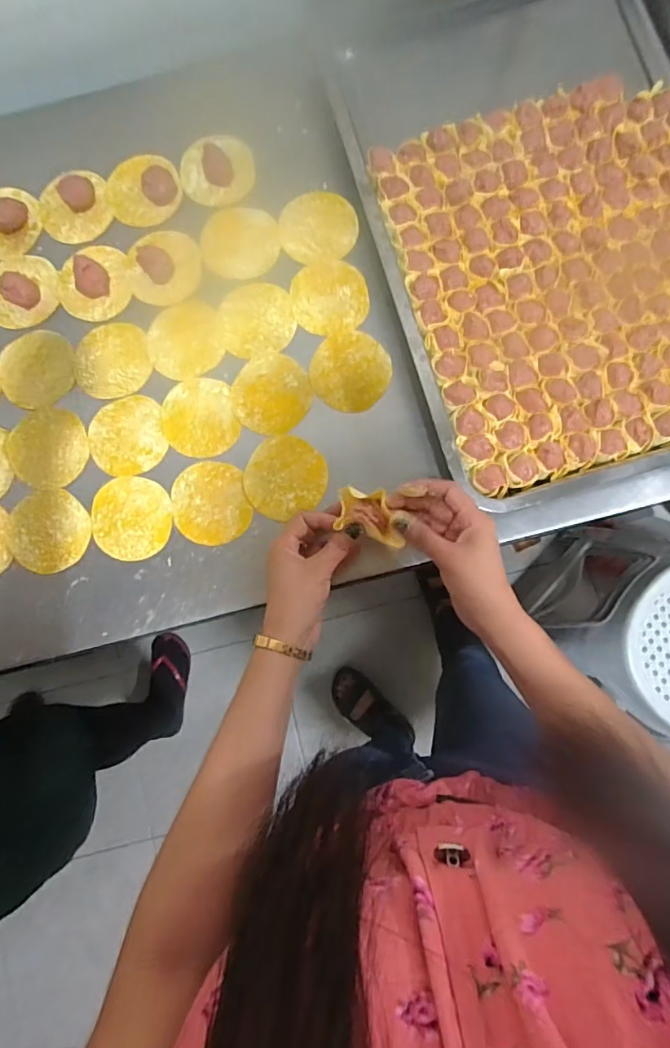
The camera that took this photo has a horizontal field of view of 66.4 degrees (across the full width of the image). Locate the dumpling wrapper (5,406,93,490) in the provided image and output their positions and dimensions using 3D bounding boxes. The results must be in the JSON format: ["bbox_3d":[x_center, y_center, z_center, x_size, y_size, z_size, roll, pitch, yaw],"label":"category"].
[{"bbox_3d":[-0.296,-0.078,0.526,0.078,0.004,0.087,-32,82,-2],"label":"dumpling wrapper"}]

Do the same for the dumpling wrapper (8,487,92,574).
[{"bbox_3d":[-0.289,0.004,0.517,0.085,0.005,0.078,0,80,-1],"label":"dumpling wrapper"}]

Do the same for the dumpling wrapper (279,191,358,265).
[{"bbox_3d":[-0.017,-0.319,0.550,0.081,0.004,0.081,-5,82,2],"label":"dumpling wrapper"}]

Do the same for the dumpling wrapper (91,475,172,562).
[{"bbox_3d":[-0.204,-0.006,0.512,0.079,0.004,0.080,0,83,0],"label":"dumpling wrapper"}]

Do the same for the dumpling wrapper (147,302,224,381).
[{"bbox_3d":[-0.157,-0.193,0.538,0.076,0.004,0.080,0,88,4],"label":"dumpling wrapper"}]

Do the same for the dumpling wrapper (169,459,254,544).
[{"bbox_3d":[-0.125,-0.021,0.512,0.074,0.004,0.084,-19,82,0],"label":"dumpling wrapper"}]

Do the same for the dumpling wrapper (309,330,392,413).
[{"bbox_3d":[0.015,-0.157,0.525,0.080,0.004,0.082,0,82,2],"label":"dumpling wrapper"}]

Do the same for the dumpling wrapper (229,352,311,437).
[{"bbox_3d":[-0.065,-0.134,0.525,0.081,0.004,0.079,0,82,1],"label":"dumpling wrapper"}]

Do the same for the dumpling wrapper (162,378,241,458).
[{"bbox_3d":[-0.138,-0.109,0.522,0.073,0.004,0.084,-19,82,0],"label":"dumpling wrapper"}]

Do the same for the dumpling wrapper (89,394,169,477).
[{"bbox_3d":[-0.212,-0.091,0.522,0.075,0.004,0.081,-14,82,0],"label":"dumpling wrapper"}]

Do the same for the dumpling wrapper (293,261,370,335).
[{"bbox_3d":[-0.006,-0.237,0.534,0.077,0.004,0.080,0,82,2],"label":"dumpling wrapper"}]

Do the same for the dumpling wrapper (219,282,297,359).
[{"bbox_3d":[-0.080,-0.213,0.532,0.076,0.006,0.076,0,82,2],"label":"dumpling wrapper"}]

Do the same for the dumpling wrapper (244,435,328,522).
[{"bbox_3d":[-0.050,-0.047,0.513,0.081,0.004,0.080,0,85,1],"label":"dumpling wrapper"}]

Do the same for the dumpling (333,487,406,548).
[{"bbox_3d":[0.031,-0.007,0.437,0.057,0.022,0.045,9,84,5],"label":"dumpling"}]

